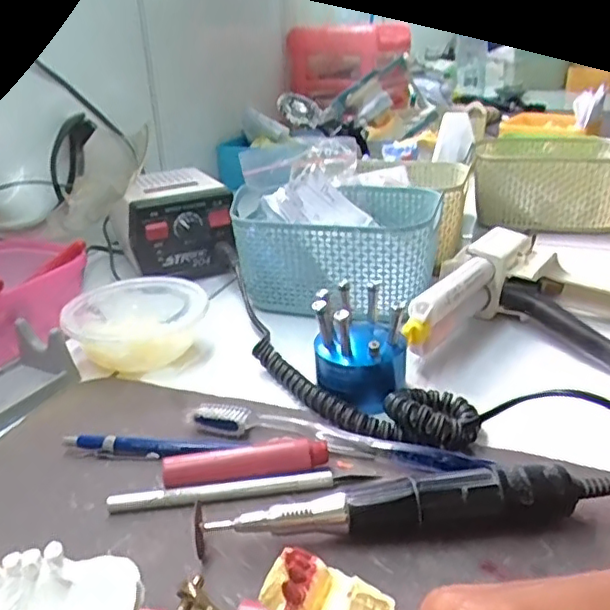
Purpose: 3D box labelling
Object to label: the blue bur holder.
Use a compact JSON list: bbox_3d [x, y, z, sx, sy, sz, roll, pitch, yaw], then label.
[{"bbox_3d":[0.036,0.023,0.394,0.056,0.063,0.052,3,25,12],"label":"blue bur holder"}]

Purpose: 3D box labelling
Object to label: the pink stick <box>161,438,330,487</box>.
[{"bbox_3d":[-0.031,0.084,0.331,0.086,0.017,0.013,-6,25,-6],"label":"pink stick"}]

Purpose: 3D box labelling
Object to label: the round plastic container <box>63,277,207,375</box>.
[{"bbox_3d":[-0.130,0.016,0.480,0.100,0.043,0.100,-2,25,1],"label":"round plastic container"}]

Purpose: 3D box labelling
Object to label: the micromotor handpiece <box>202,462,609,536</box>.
[{"bbox_3d":[0.051,0.092,0.291,0.184,0.030,0.020,-3,25,0],"label":"micromotor handpiece"}]

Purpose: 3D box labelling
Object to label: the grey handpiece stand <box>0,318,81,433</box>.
[{"bbox_3d":[-0.207,0.049,0.411,0.061,0.035,0.097,8,27,22],"label":"grey handpiece stand"}]

